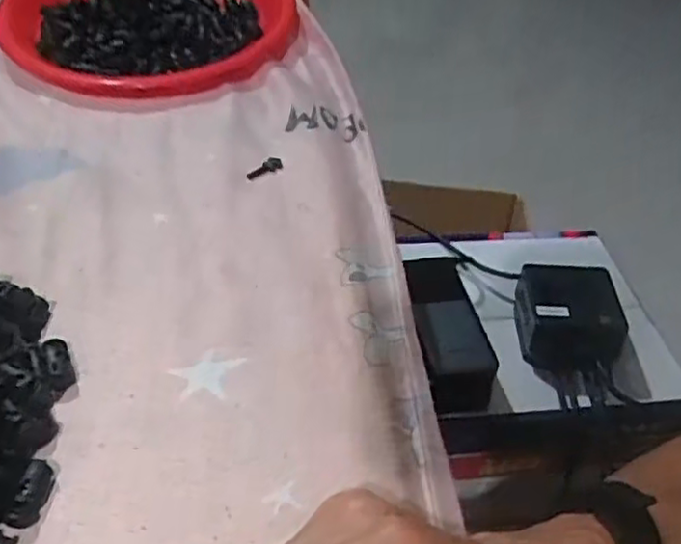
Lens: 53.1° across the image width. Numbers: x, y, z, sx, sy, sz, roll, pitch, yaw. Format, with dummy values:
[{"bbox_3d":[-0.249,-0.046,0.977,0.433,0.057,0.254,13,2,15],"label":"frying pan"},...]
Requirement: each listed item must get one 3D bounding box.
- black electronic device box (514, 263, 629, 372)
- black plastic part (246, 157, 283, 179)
[{"bbox_3d":[0.190,0.036,0.574,0.081,0.051,0.088,5,41,2],"label":"black electronic device box"},{"bbox_3d":[-0.054,-0.073,0.488,0.029,0.007,0.010,-32,52,-33],"label":"black plastic part"}]

